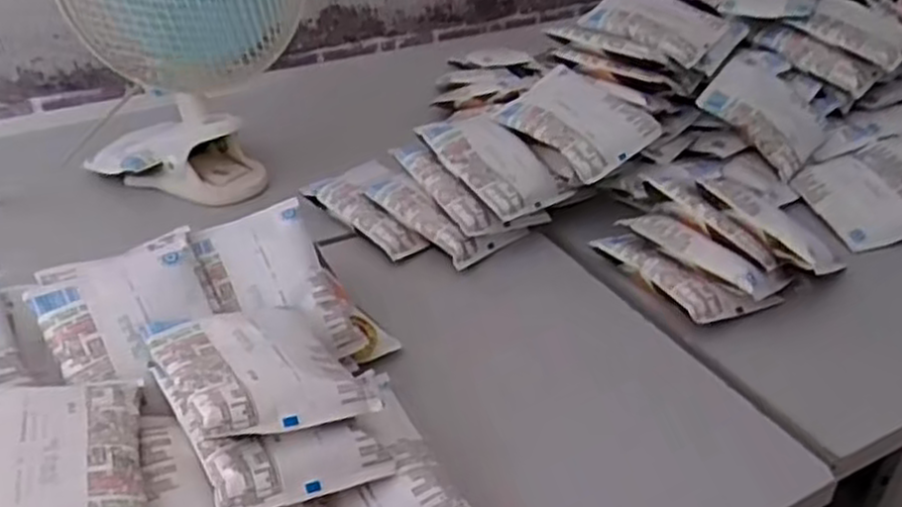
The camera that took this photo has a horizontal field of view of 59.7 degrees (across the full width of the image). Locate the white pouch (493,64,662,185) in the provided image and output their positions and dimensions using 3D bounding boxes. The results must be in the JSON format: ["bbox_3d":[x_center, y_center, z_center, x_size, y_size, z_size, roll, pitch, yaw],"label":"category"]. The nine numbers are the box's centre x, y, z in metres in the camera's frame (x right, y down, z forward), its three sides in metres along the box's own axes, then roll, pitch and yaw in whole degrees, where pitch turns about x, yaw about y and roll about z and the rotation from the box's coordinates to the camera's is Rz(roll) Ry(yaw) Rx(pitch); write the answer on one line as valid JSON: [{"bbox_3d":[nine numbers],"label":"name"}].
[{"bbox_3d":[0.121,-0.129,0.738,0.102,0.021,0.126,-38,62,-22],"label":"white pouch"}]

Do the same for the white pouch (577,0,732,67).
[{"bbox_3d":[0.217,-0.249,0.836,0.132,0.022,0.094,26,56,15],"label":"white pouch"}]

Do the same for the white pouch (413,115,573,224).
[{"bbox_3d":[0.041,-0.088,0.724,0.090,0.020,0.122,-28,65,-29],"label":"white pouch"}]

